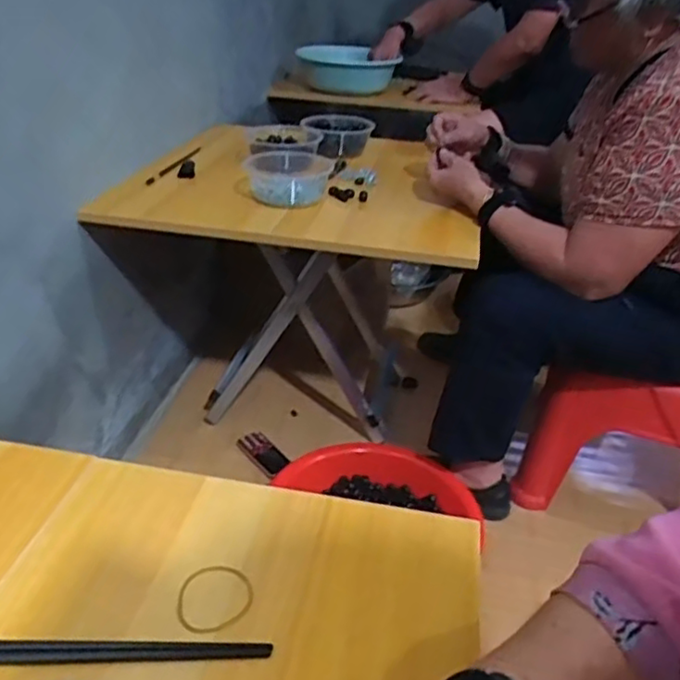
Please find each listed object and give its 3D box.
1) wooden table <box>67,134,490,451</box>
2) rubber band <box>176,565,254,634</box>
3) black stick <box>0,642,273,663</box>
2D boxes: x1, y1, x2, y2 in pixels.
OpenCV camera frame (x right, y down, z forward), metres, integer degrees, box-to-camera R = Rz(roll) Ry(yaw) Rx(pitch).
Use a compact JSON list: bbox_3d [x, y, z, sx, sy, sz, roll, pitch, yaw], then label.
[{"bbox_3d":[-0.070,-0.078,1.259,0.573,0.526,0.507,8,31,7],"label":"wooden table"},{"bbox_3d":[-0.079,0.162,0.414,0.047,0.004,0.049,3,31,-2],"label":"rubber band"},{"bbox_3d":[-0.158,0.176,0.373,0.233,0.006,0.014,1,31,-4],"label":"black stick"}]

